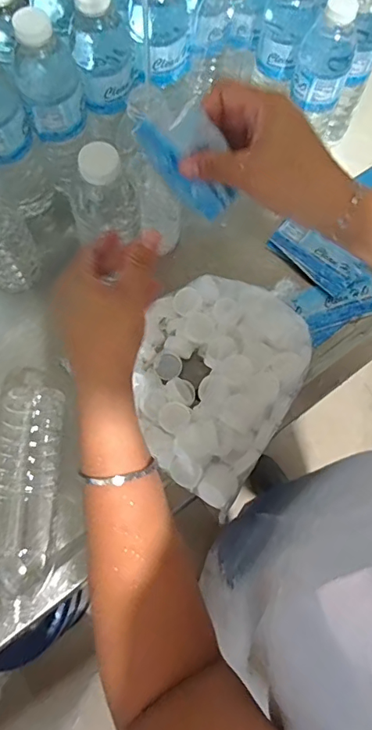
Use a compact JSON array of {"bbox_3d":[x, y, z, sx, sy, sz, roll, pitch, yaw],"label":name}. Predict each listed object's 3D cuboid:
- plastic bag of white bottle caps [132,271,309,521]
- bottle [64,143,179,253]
[{"bbox_3d":[0.028,0.015,0.493,0.160,0.046,0.217,24,72,7],"label":"plastic bag of white bottle caps"},{"bbox_3d":[-0.055,-0.149,0.450,0.064,0.186,0.055,26,98,8],"label":"bottle"}]

